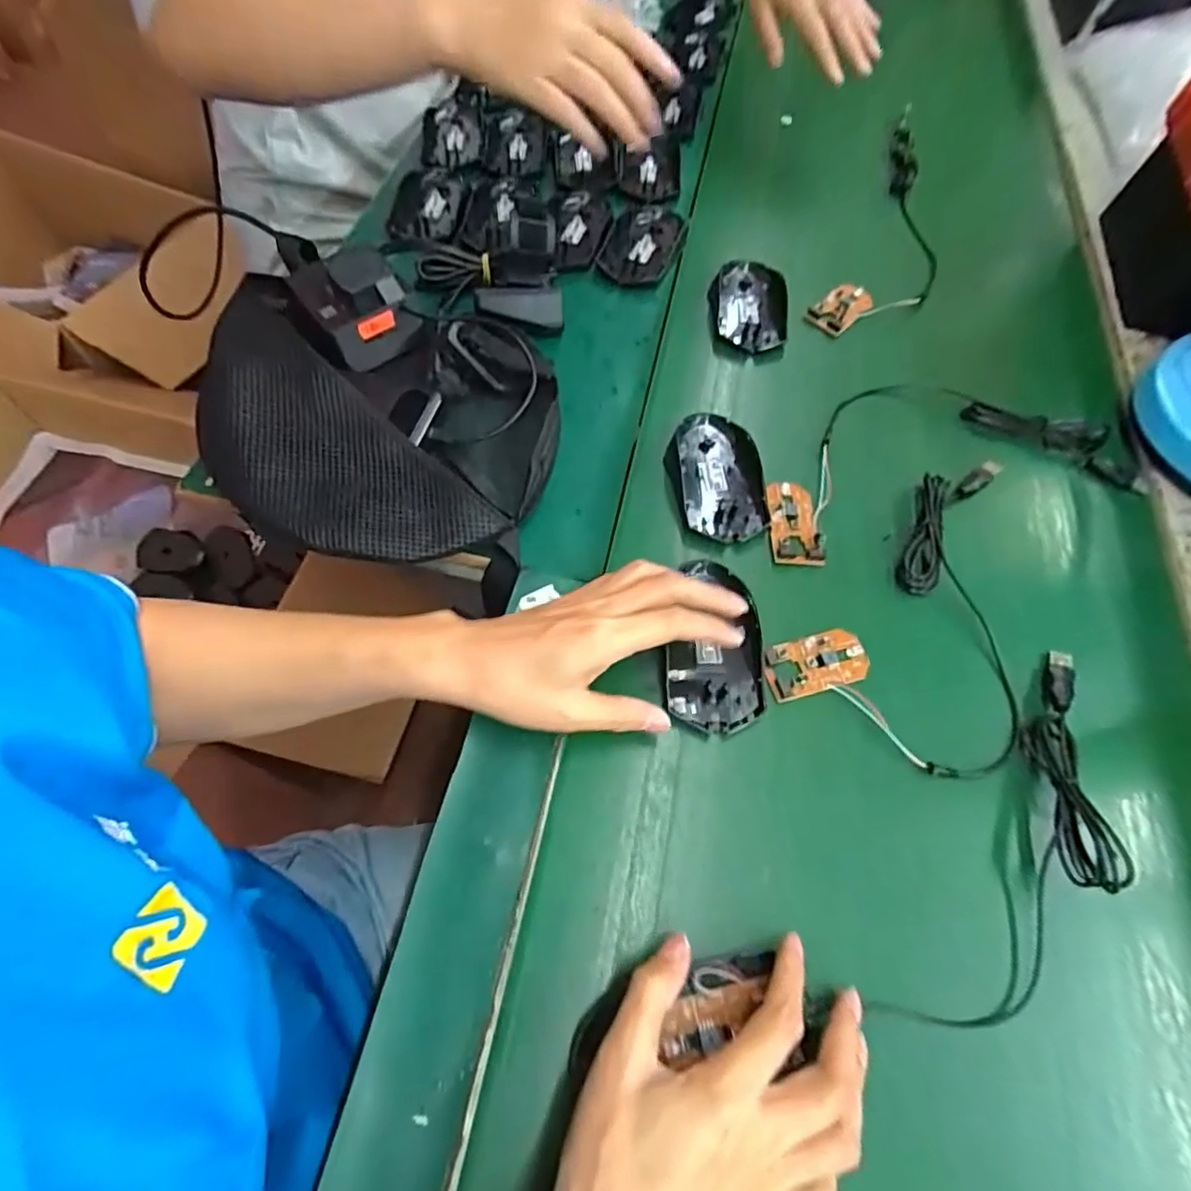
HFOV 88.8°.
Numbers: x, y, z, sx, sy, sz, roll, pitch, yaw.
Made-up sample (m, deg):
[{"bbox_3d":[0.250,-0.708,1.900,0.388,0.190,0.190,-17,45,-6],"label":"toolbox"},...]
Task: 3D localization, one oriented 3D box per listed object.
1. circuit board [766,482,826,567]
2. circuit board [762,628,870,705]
[{"bbox_3d":[0.142,-0.055,0.433,0.036,0.010,0.067,2,63,-3],"label":"circuit board"},{"bbox_3d":[0.140,0.043,0.386,0.070,0.014,0.035,-14,65,-11],"label":"circuit board"}]

